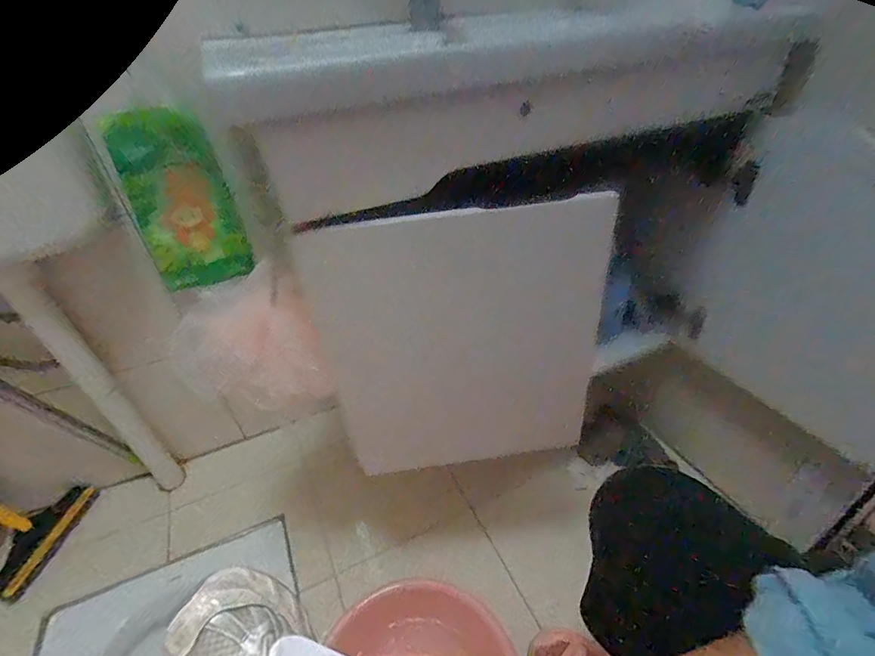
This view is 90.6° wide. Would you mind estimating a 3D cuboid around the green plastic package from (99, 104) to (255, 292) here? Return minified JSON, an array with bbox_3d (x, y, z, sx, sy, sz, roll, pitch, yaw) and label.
[{"bbox_3d":[-0.395,-0.190,0.666,0.151,0.258,0.025,-8,36,-1],"label":"green plastic package"}]

